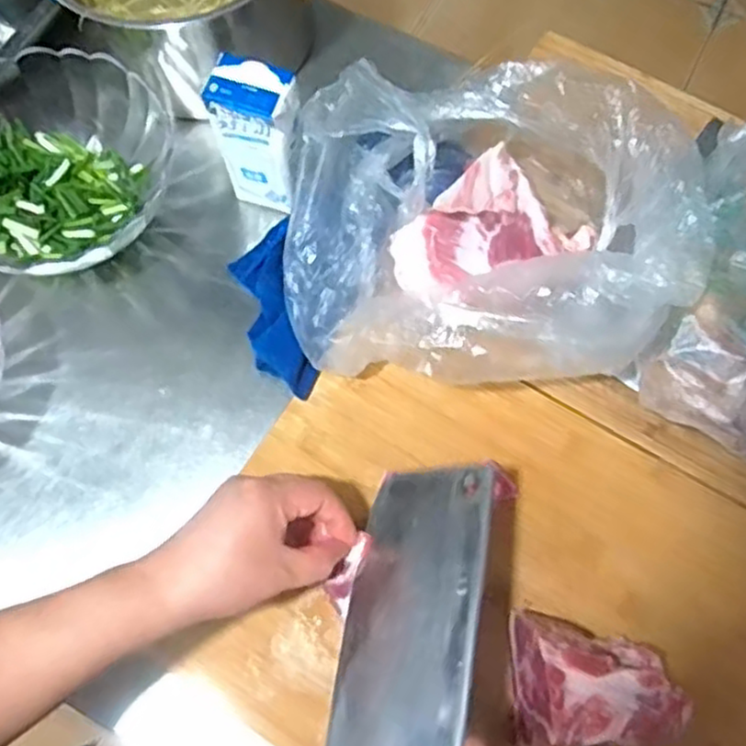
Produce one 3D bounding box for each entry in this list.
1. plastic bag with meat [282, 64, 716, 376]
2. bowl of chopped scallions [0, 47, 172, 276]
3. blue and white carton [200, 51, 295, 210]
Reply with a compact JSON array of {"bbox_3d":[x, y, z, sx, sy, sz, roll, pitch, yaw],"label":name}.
[{"bbox_3d":[0.073,-0.099,0.515,0.261,0.118,0.209,-2,71,-1],"label":"plastic bag with meat"},{"bbox_3d":[-0.259,-0.166,0.587,0.194,0.061,0.219,-43,77,-13],"label":"bowl of chopped scallions"},{"bbox_3d":[-0.082,-0.175,0.556,0.064,0.127,0.046,20,72,6],"label":"blue and white carton"}]

